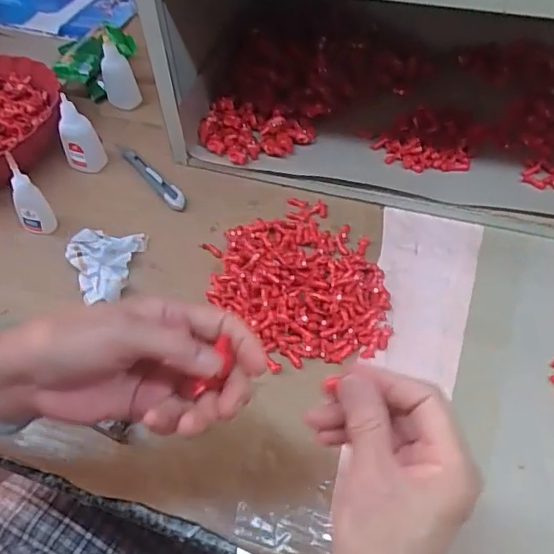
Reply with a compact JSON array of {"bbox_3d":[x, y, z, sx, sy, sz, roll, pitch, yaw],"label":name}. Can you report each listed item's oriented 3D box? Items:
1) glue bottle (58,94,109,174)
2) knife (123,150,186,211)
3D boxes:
[{"bbox_3d":[-0.218,-0.155,0.617,0.039,0.086,0.019,-22,31,-12],"label":"glue bottle"},{"bbox_3d":[-0.135,-0.109,0.615,0.016,0.018,0.112,-33,59,-19],"label":"knife"}]

